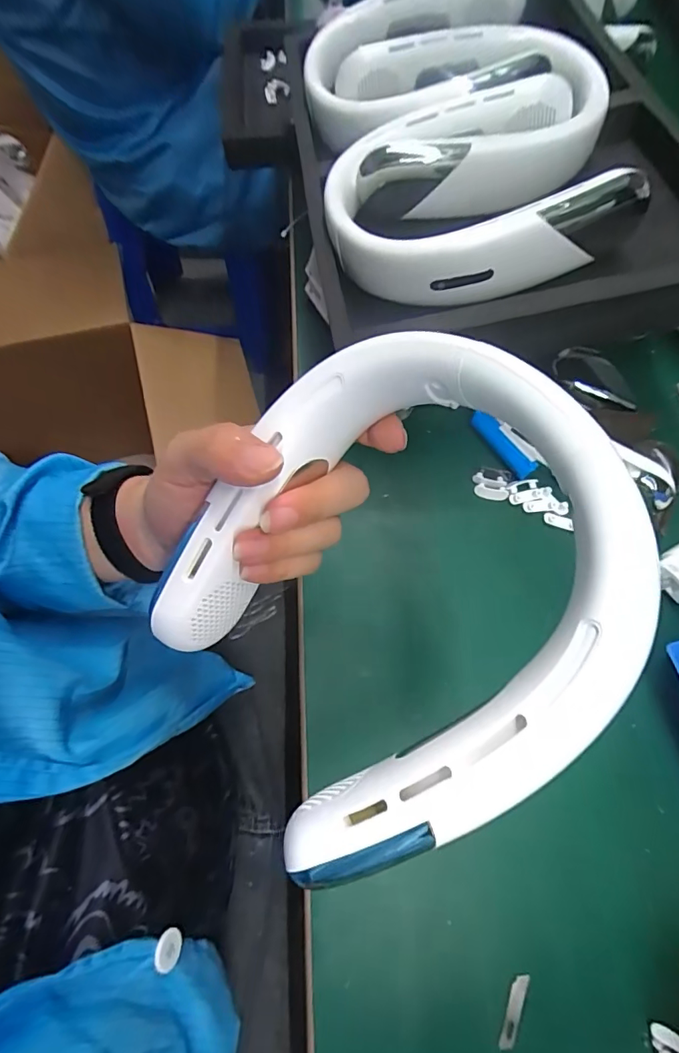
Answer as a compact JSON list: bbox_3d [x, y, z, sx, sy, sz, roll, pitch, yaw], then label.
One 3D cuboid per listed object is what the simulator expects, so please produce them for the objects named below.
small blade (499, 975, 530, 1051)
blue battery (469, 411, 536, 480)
[{"bbox_3d":[0.103,0.285,0.276,0.010,0.004,0.036,22,64,14],"label":"small blade"},{"bbox_3d":[0.136,-0.069,0.395,0.014,0.017,0.067,-35,72,-13],"label":"blue battery"}]

